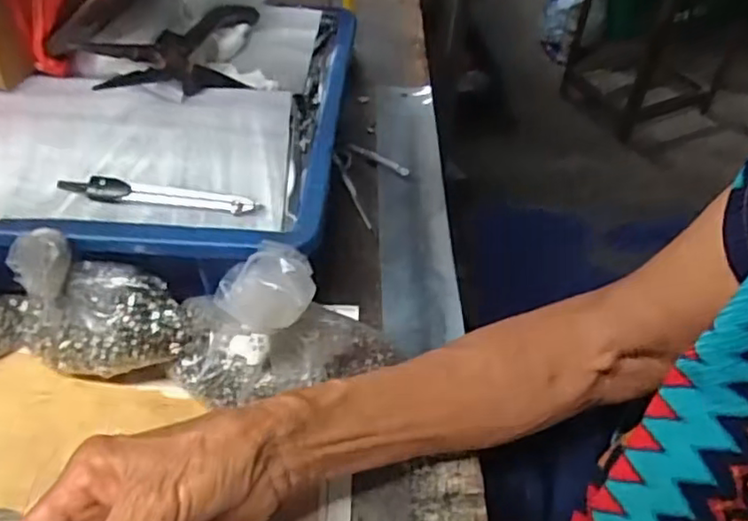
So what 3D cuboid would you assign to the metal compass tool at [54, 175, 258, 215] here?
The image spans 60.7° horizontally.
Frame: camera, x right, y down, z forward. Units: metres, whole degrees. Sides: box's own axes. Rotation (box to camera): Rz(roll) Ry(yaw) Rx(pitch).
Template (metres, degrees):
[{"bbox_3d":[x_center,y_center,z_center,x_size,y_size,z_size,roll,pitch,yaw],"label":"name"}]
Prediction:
[{"bbox_3d":[-0.125,-0.038,0.374,0.114,0.004,0.013,6,71,-2],"label":"metal compass tool"}]

